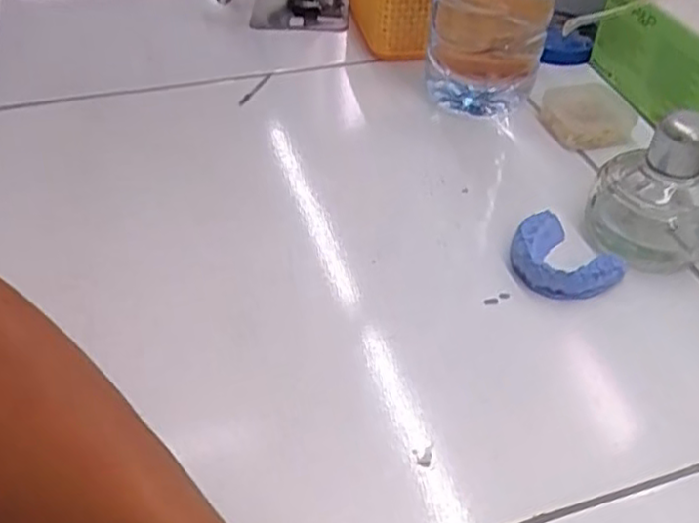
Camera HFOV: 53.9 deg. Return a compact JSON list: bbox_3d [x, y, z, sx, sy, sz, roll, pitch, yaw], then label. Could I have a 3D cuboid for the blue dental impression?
[{"bbox_3d":[0.123,-0.002,0.399,0.053,0.019,0.058,1,44,-1],"label":"blue dental impression"}]

